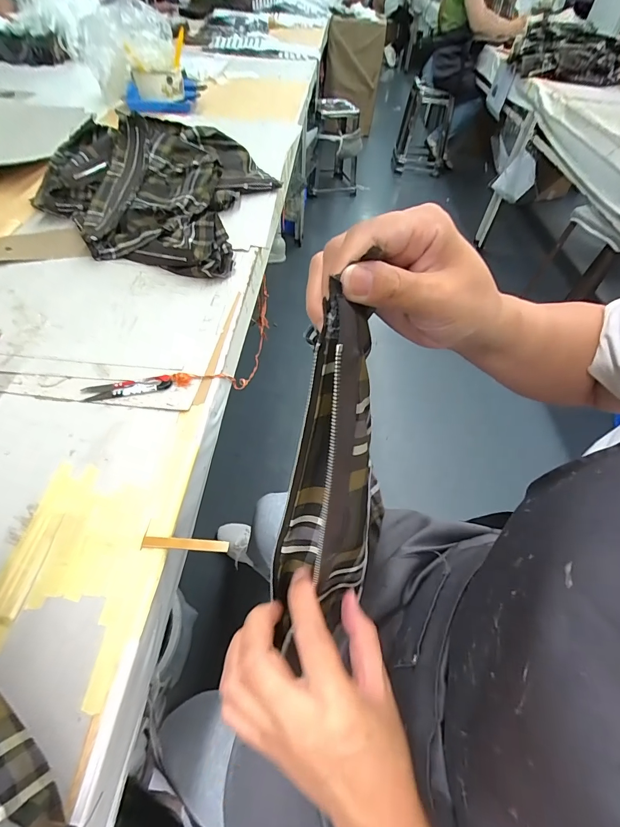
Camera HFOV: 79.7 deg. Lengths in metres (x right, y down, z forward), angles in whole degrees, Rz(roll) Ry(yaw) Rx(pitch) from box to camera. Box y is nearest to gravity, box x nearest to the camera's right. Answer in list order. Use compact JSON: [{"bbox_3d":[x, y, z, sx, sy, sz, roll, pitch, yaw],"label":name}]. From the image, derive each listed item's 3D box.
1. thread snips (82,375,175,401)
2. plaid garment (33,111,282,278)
[{"bbox_3d":[-0.225,-0.032,0.456,0.104,0.008,0.025,-10,53,-10],"label":"thread snips"},{"bbox_3d":[-0.289,-0.442,0.706,0.405,0.113,0.381,14,53,8],"label":"plaid garment"}]

